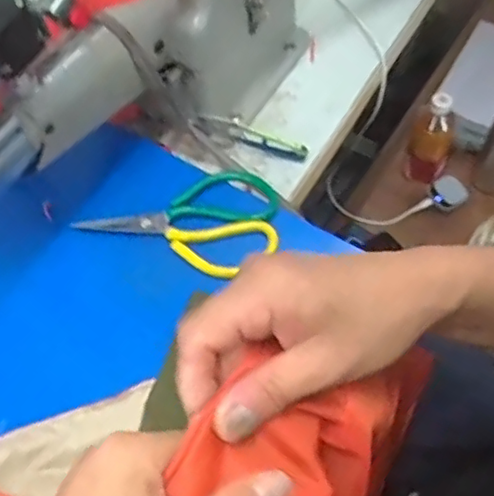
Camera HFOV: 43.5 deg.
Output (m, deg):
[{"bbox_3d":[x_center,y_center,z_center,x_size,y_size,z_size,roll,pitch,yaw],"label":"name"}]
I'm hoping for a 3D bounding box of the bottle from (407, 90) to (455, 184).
[{"bbox_3d":[0.313,-0.188,1.045,0.070,0.175,0.067,15,63,10],"label":"bottle"}]

